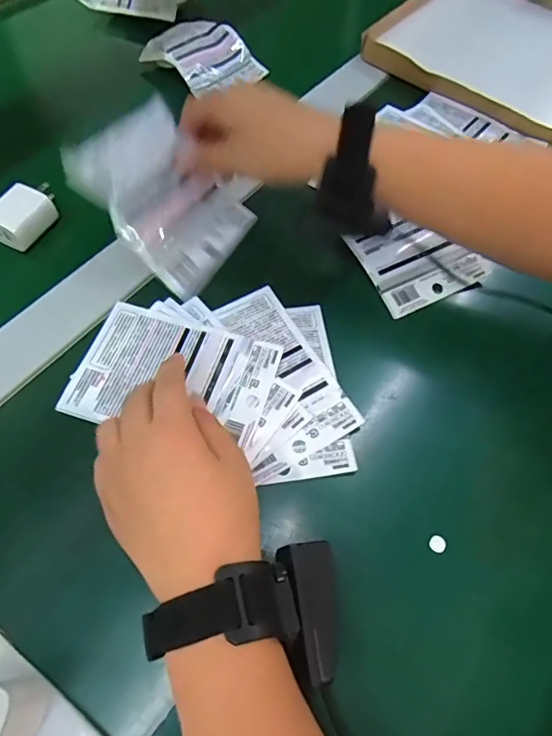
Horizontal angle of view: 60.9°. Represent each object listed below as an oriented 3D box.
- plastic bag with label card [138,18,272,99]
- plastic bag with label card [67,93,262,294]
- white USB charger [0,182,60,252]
[{"bbox_3d":[-0.083,-0.359,0.537,0.100,0.032,0.098,-36,69,-19],"label":"plastic bag with label card"},{"bbox_3d":[-0.086,-0.133,0.365,0.094,0.030,0.127,-50,118,-14],"label":"plastic bag with label card"},{"bbox_3d":[-0.220,-0.133,0.410,0.038,0.025,0.055,26,64,11],"label":"white USB charger"}]

